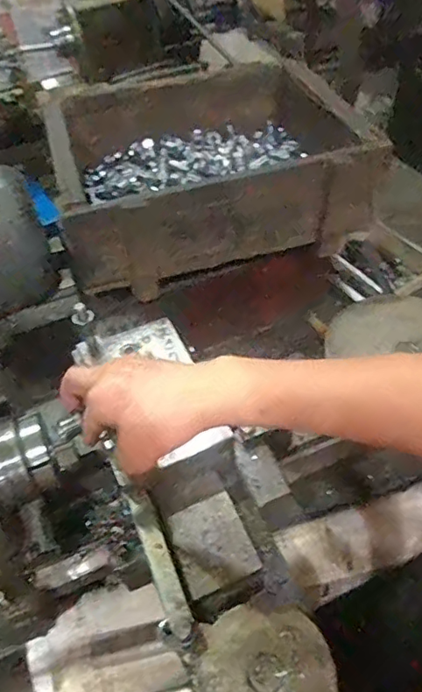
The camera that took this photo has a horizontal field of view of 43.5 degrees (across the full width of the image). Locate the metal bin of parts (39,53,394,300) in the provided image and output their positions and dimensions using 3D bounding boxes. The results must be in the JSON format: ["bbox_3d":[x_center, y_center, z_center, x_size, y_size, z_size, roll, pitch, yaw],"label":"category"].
[{"bbox_3d":[-0.003,-0.279,0.773,0.433,0.130,0.394,-14,48,-8],"label":"metal bin of parts"}]

